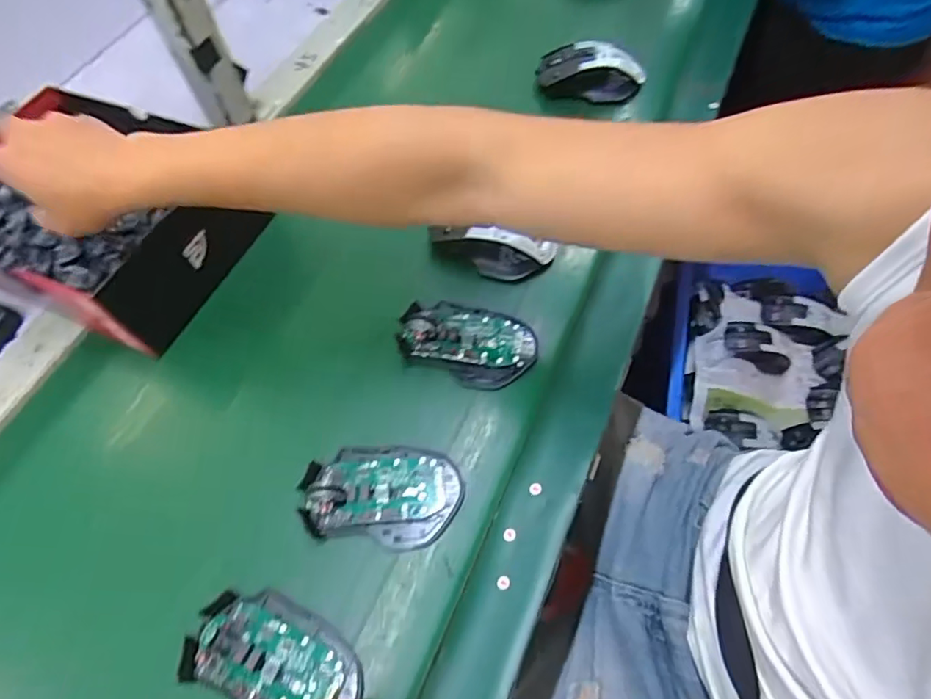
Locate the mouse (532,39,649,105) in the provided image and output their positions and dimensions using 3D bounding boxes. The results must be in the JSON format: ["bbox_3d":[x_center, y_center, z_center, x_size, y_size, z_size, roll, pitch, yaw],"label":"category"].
[{"bbox_3d":[0.140,-0.310,0.618,0.119,0.033,0.062,6,61,7],"label":"mouse"}]

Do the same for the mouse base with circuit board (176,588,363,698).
[{"bbox_3d":[-0.124,0.198,0.358,0.112,0.017,0.062,19,64,14],"label":"mouse base with circuit board"}]

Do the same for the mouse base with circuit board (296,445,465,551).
[{"bbox_3d":[-0.061,0.104,0.407,0.112,0.025,0.073,1,61,4],"label":"mouse base with circuit board"}]

